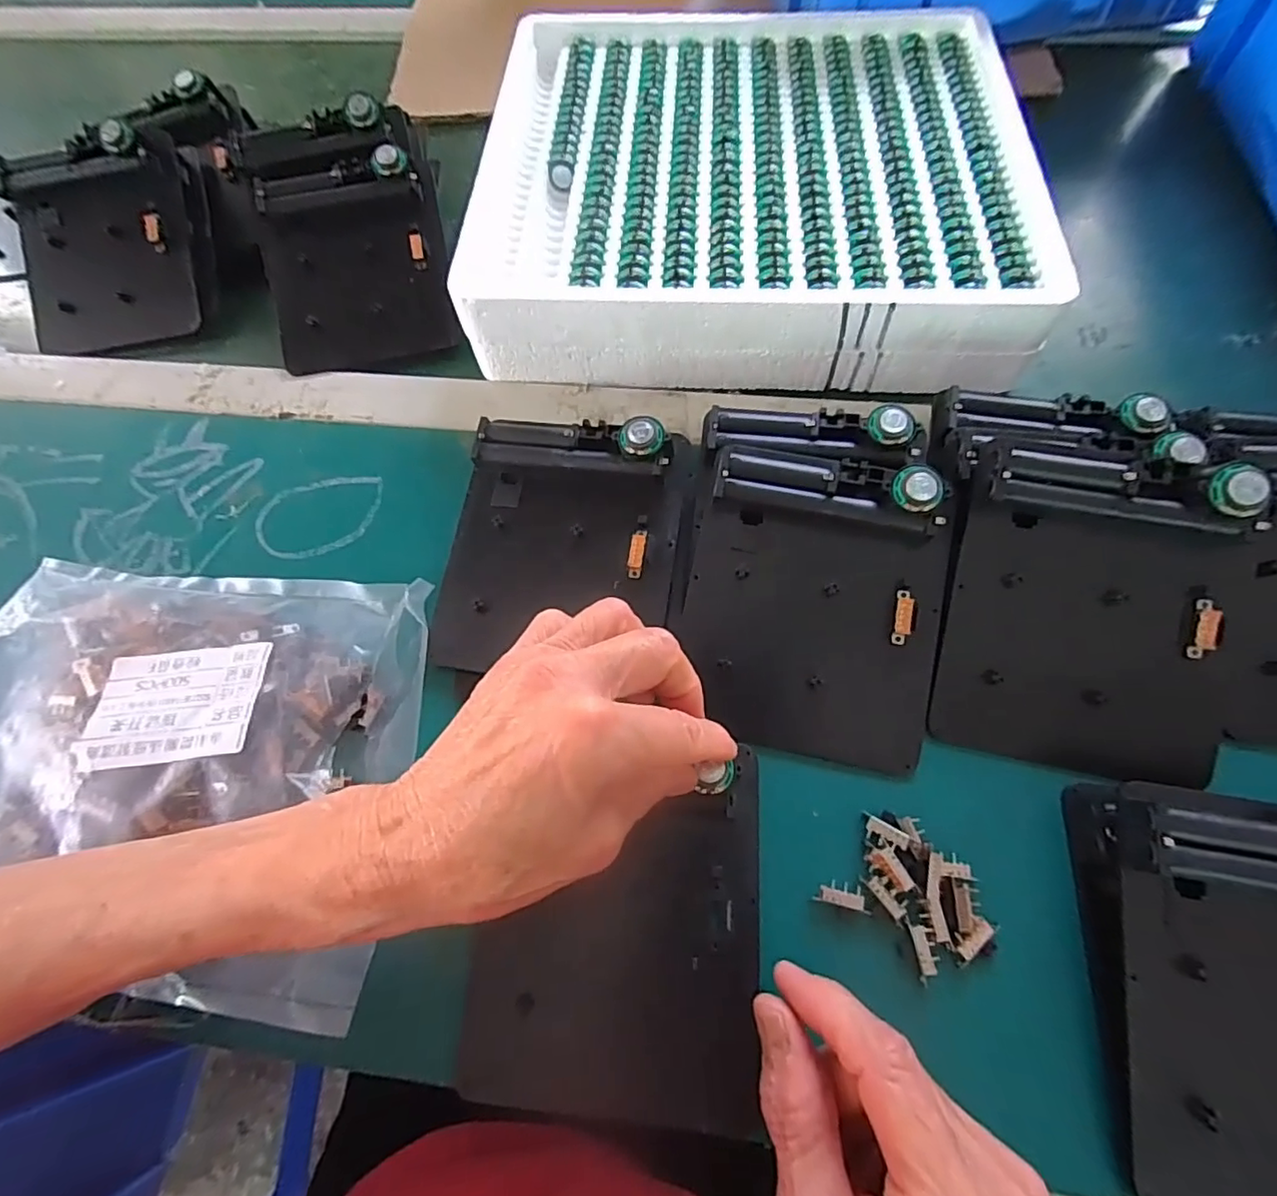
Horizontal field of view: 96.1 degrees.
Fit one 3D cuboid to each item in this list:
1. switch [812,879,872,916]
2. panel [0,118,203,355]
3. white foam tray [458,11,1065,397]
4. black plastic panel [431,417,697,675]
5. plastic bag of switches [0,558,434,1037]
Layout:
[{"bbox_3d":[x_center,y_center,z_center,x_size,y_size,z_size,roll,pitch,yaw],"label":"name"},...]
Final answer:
[{"bbox_3d":[0.081,0.117,0.226,0.022,0.004,0.009,11,67,8],"label":"switch"},{"bbox_3d":[-0.351,-0.230,0.376,0.111,0.024,0.127,-9,98,2],"label":"panel"},{"bbox_3d":[0.069,-0.270,0.369,0.314,0.054,0.292,2,66,4],"label":"white foam tray"},{"bbox_3d":[-0.035,-0.025,0.276,0.112,0.012,0.122,6,81,10],"label":"black plastic panel"},{"bbox_3d":[-0.198,0.069,0.243,0.203,0.039,0.181,1,66,4],"label":"plastic bag of switches"}]

